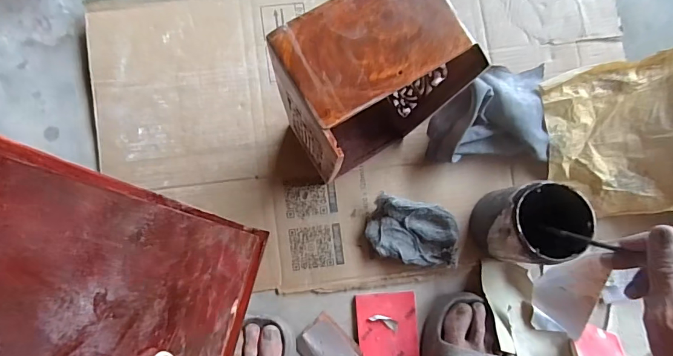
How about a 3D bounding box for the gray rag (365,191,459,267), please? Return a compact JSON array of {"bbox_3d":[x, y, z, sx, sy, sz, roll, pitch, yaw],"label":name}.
[{"bbox_3d":[0.097,0.068,0.513,0.115,0.036,0.072,15,82,-3],"label":"gray rag"}]

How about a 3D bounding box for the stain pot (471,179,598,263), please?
[{"bbox_3d":[0.219,0.051,0.477,0.084,0.133,0.083,1,83,-5],"label":"stain pot"}]

